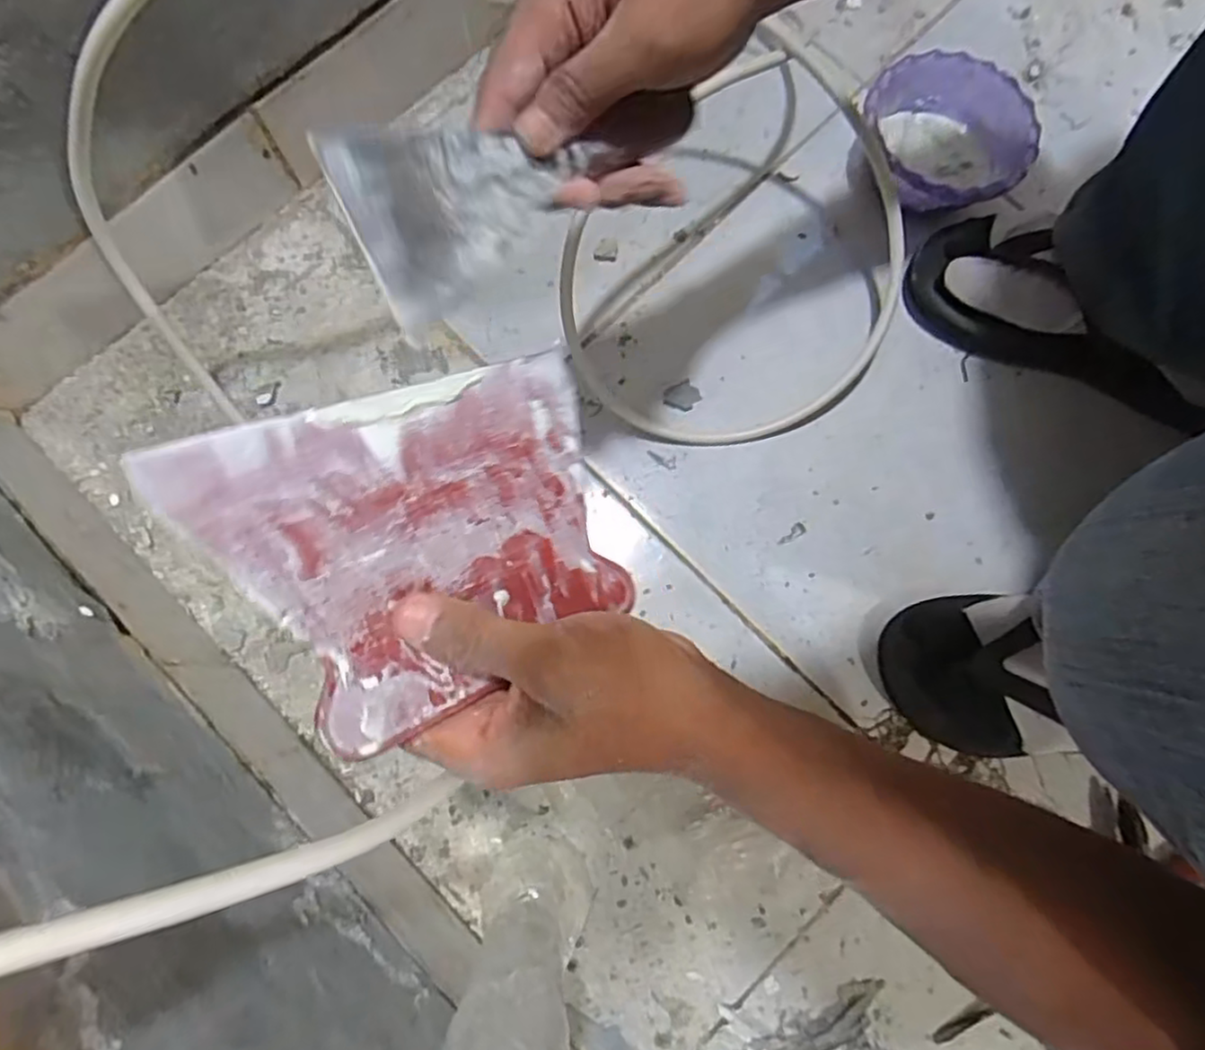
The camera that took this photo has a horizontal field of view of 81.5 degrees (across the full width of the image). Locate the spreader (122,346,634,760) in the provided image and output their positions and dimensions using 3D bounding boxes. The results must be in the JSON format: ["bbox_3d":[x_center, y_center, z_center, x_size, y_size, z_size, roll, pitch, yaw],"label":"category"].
[{"bbox_3d":[-0.062,0.003,0.271,0.161,0.004,0.120,-24,86,-34],"label":"spreader"}]

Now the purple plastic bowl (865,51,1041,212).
[{"bbox_3d":[0.259,-0.294,0.546,0.124,0.063,0.124,0,79,0],"label":"purple plastic bowl"}]

